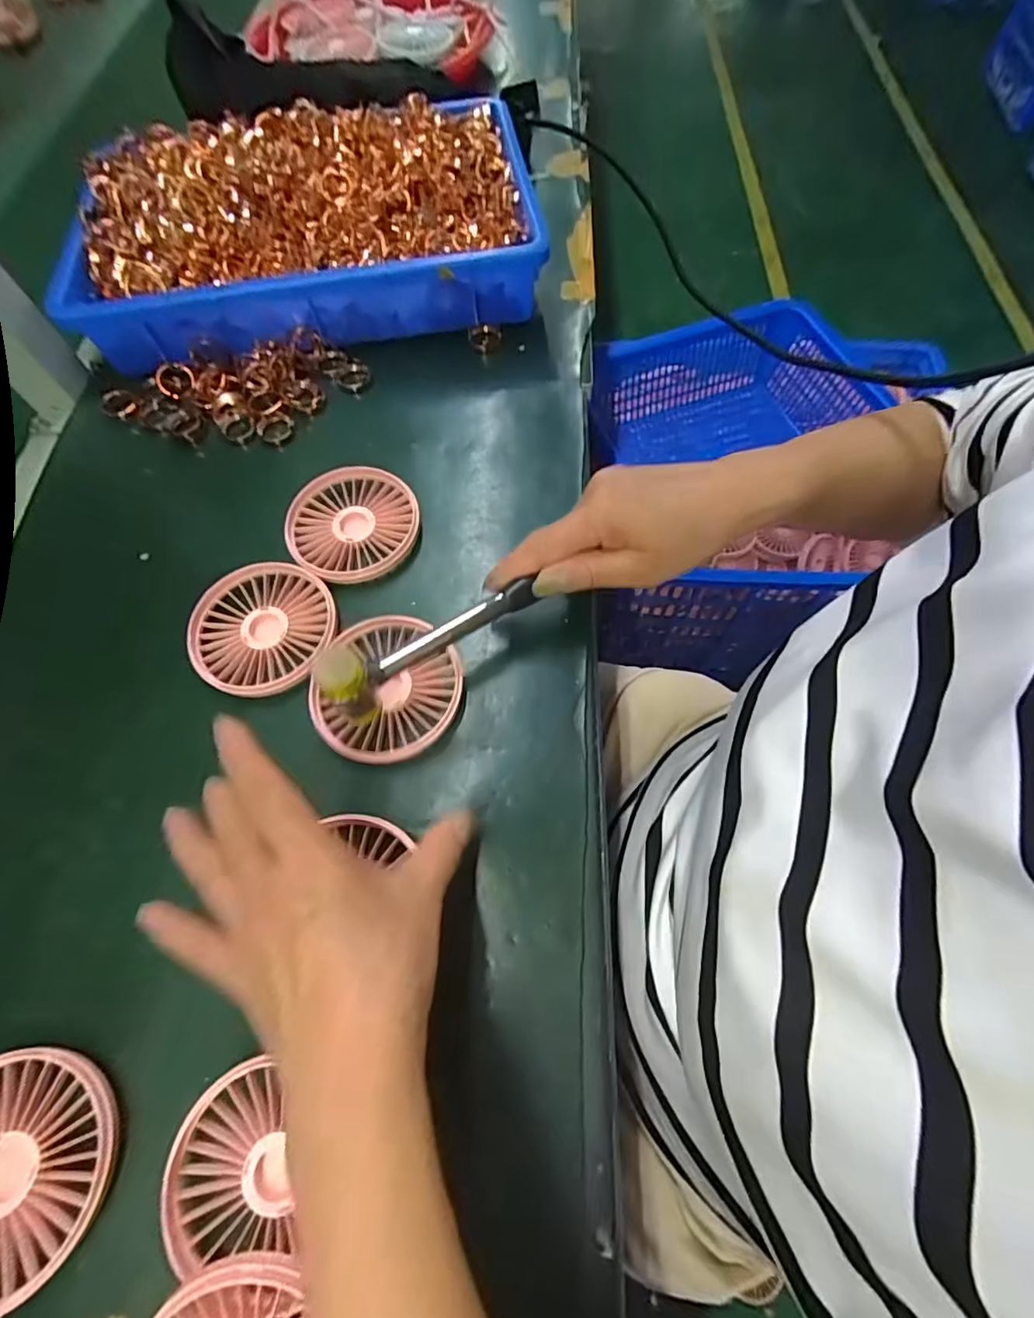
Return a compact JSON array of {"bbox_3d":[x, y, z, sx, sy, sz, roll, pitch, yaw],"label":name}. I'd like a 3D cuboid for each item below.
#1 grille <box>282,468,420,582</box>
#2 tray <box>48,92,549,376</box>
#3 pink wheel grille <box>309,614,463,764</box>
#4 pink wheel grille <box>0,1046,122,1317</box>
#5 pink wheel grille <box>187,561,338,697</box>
[{"bbox_3d":[-0.111,-0.092,0.372,0.086,0.012,0.087,0,67,0],"label":"grille"},{"bbox_3d":[-0.170,-0.356,0.458,0.350,0.081,0.212,-10,67,-4],"label":"tray"},{"bbox_3d":[-0.076,0.017,0.323,0.086,0.016,0.086,0,67,0],"label":"pink wheel grille"},{"bbox_3d":[-0.222,0.222,0.235,0.084,0.021,0.086,0,67,0],"label":"pink wheel grille"},{"bbox_3d":[-0.157,-0.020,0.340,0.086,0.009,0.088,0,67,0],"label":"pink wheel grille"}]

